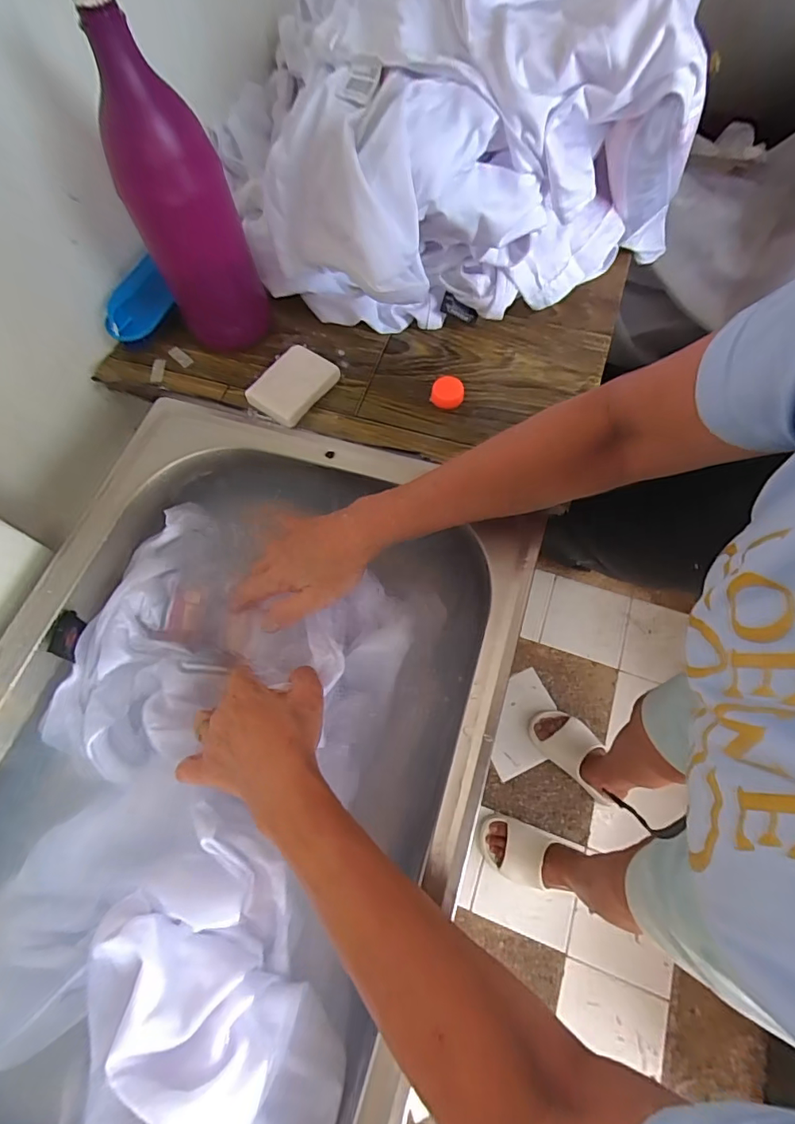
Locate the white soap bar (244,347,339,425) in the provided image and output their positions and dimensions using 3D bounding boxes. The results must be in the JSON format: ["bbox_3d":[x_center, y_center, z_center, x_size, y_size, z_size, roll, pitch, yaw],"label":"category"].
[{"bbox_3d":[-0.103,-0.177,0.478,0.057,0.023,0.078,34,72,14],"label":"white soap bar"}]

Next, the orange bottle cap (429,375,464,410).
[{"bbox_3d":[0.050,-0.169,0.477,0.032,0.013,0.030,-1,68,1],"label":"orange bottle cap"}]

